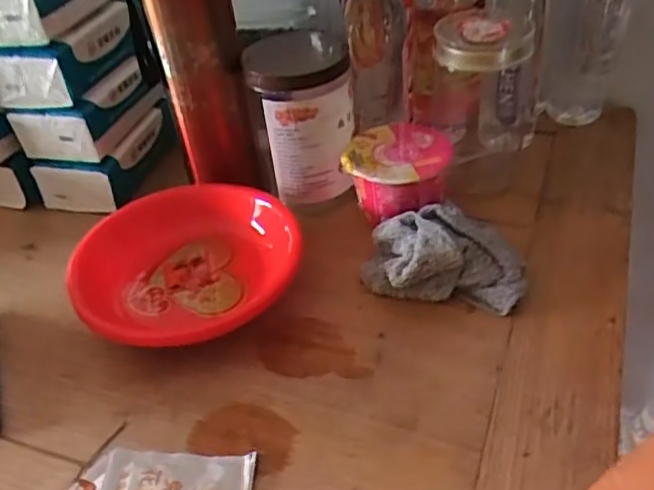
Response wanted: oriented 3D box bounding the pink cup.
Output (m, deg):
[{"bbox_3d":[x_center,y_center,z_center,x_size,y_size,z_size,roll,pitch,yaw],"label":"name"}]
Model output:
[{"bbox_3d":[0.066,-0.063,0.606,0.093,0.067,0.093,-4,40,3],"label":"pink cup"}]

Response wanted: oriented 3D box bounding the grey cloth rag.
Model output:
[{"bbox_3d":[0.097,0.004,0.539,0.131,0.051,0.096,3,41,11],"label":"grey cloth rag"}]

